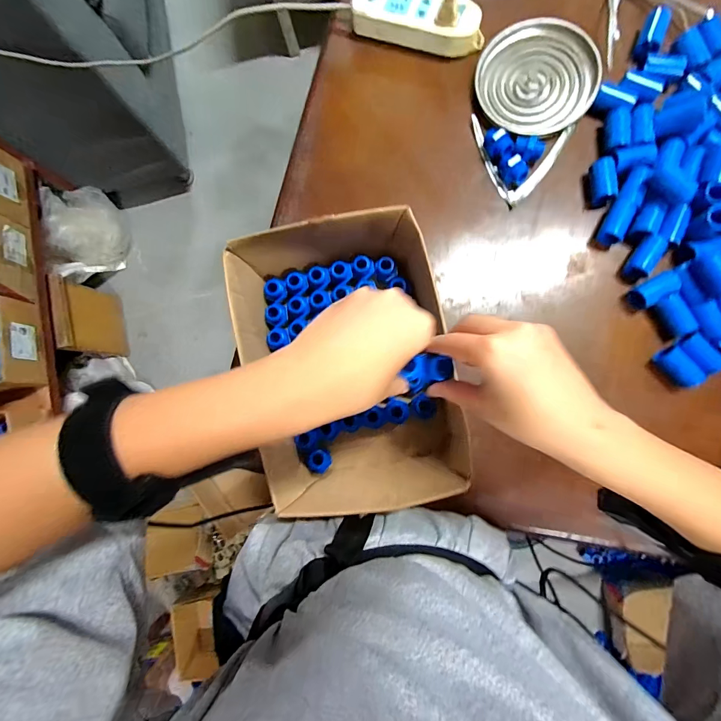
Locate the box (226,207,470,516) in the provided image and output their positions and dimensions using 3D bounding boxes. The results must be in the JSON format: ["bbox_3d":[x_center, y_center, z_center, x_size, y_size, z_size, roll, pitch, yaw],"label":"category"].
[{"bbox_3d":[-0.016,0.001,0.401,0.205,0.099,0.285,-9,85,4],"label":"box"}]

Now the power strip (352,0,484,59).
[{"bbox_3d":[0.075,-0.445,0.468,0.169,0.026,0.071,17,87,6],"label":"power strip"}]

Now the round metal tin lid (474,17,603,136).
[{"bbox_3d":[0.221,-0.353,0.452,0.139,0.008,0.133,2,99,9],"label":"round metal tin lid"}]

